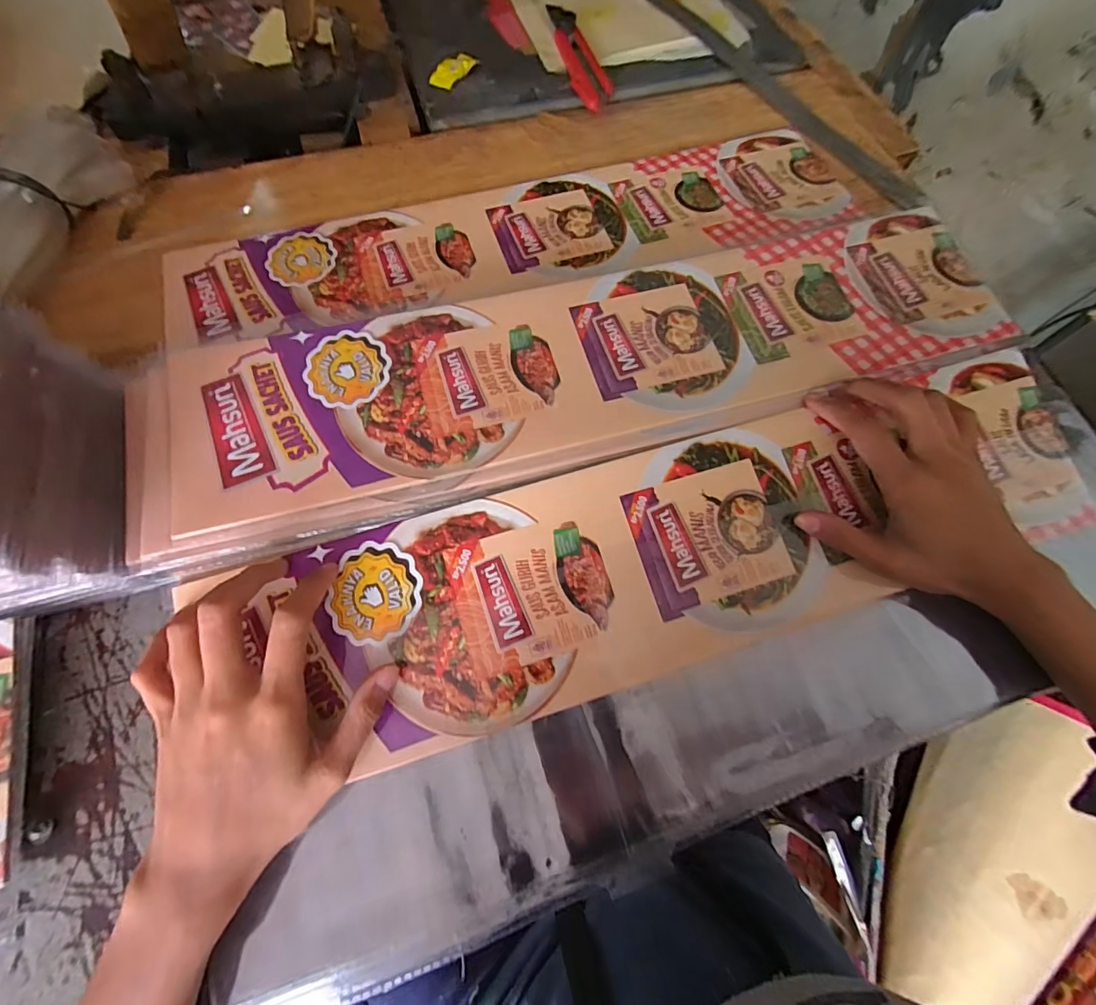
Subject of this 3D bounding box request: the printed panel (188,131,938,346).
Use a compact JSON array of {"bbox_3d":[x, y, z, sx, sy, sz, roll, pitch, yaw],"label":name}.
[{"bbox_3d":[0.004,-0.229,0.390,0.585,0.007,0.128,-14,69,-7],"label":"printed panel"}]

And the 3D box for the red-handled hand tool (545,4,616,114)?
[{"bbox_3d":[0.032,-0.449,0.473,0.038,0.018,0.160,-12,68,-7],"label":"red-handled hand tool"}]

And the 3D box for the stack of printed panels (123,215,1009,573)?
[{"bbox_3d":[0.027,-0.093,0.321,0.556,0.030,0.143,-15,70,-8],"label":"stack of printed panels"}]

